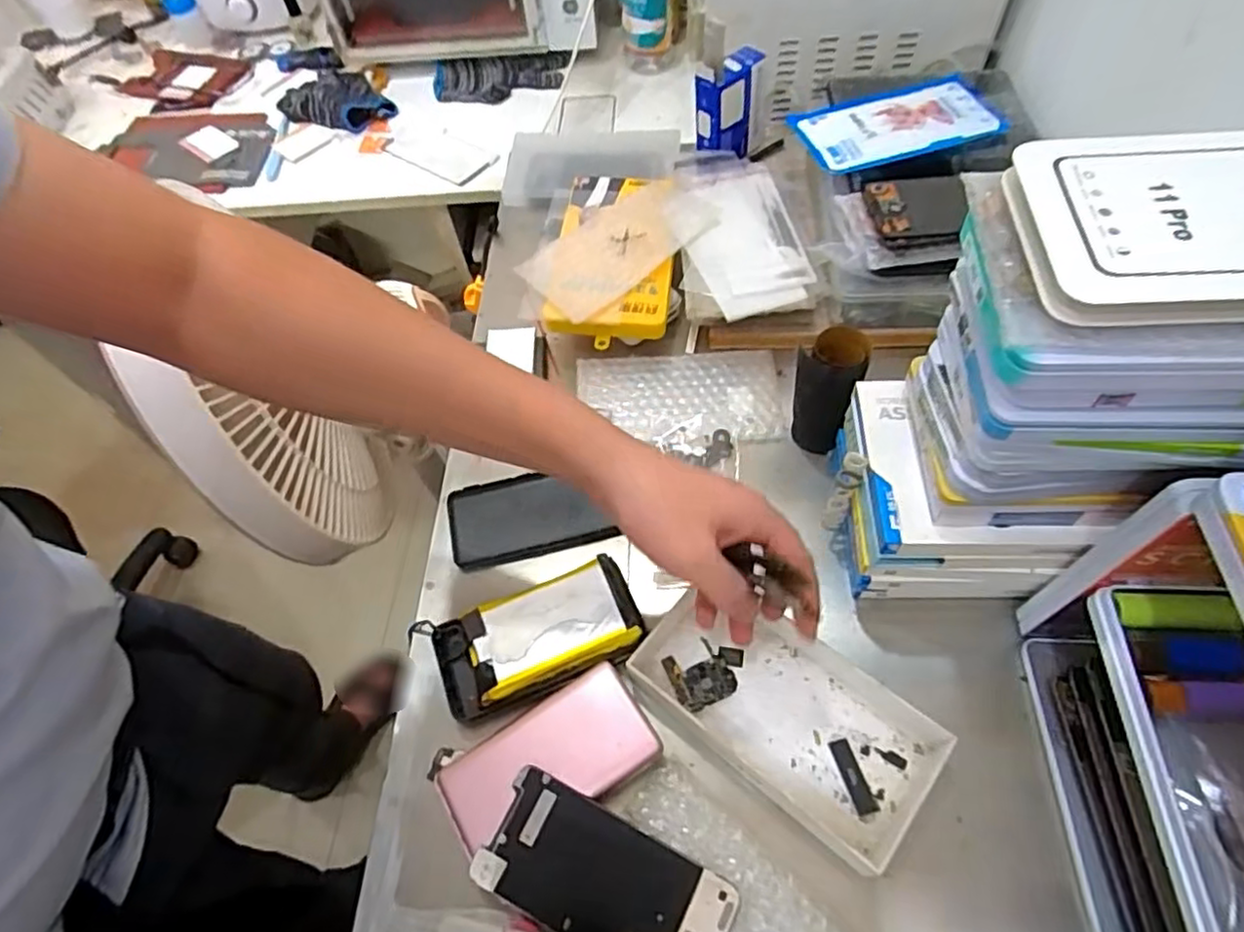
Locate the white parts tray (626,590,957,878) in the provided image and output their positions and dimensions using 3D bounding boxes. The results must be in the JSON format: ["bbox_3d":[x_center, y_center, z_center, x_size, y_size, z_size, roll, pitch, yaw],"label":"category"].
[{"bbox_3d":[0.103,0.152,0.424,0.184,0.034,0.102,36,67,23],"label":"white parts tray"}]

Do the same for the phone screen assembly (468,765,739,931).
[{"bbox_3d":[-0.009,0.236,0.378,0.140,0.005,0.065,25,67,12],"label":"phone screen assembly"}]

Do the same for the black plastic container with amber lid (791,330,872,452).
[{"bbox_3d":[0.151,-0.058,0.501,0.048,0.084,0.046,30,65,21],"label":"black plastic container with amber lid"}]

